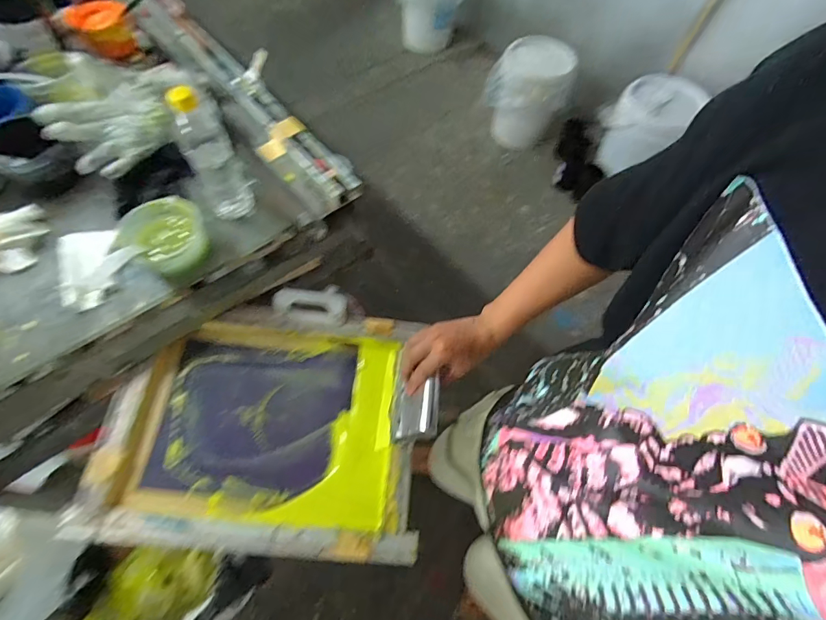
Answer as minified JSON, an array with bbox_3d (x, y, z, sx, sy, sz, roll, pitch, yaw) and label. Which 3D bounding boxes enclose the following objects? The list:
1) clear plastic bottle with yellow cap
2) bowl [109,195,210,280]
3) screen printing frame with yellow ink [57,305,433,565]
[{"bbox_3d":[-0.319,-0.244,0.663,0.073,0.216,0.064,-25,65,-15],"label":"clear plastic bottle with yellow cap"},{"bbox_3d":[-0.385,-0.117,0.659,0.112,0.062,0.114,1,61,-2],"label":"bowl"},{"bbox_3d":[-0.237,0.179,0.686,0.472,0.053,0.369,4,61,0],"label":"screen printing frame with yellow ink"}]

